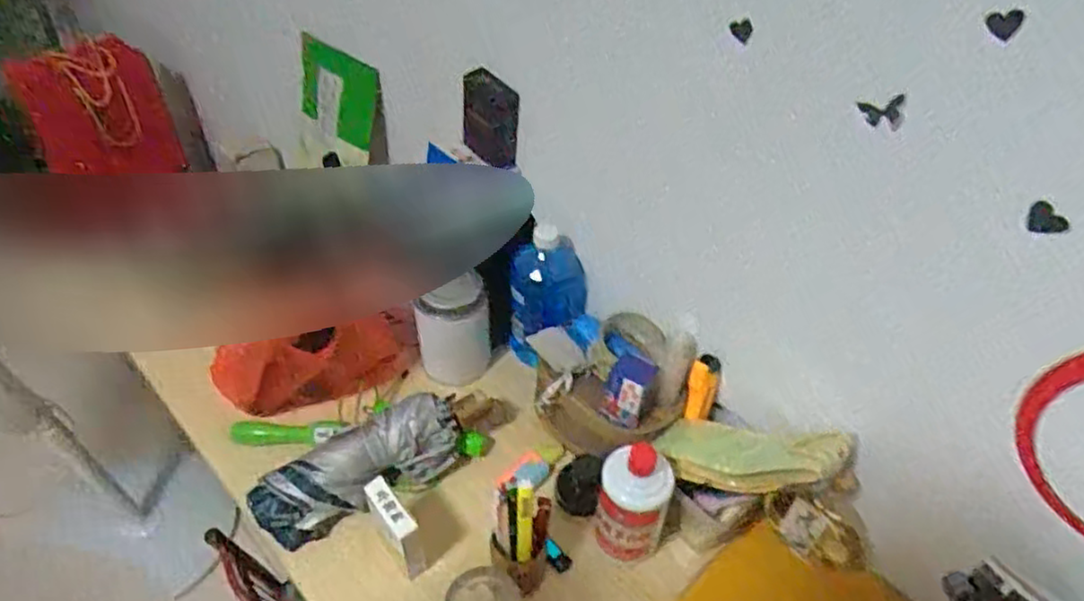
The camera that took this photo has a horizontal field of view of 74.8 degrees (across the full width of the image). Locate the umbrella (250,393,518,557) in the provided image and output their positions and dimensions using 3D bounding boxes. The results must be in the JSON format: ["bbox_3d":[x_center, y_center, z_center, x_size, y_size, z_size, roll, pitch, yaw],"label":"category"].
[{"bbox_3d":[-0.188,0.190,0.889,0.339,0.086,0.091,-22,51,-21],"label":"umbrella"}]

